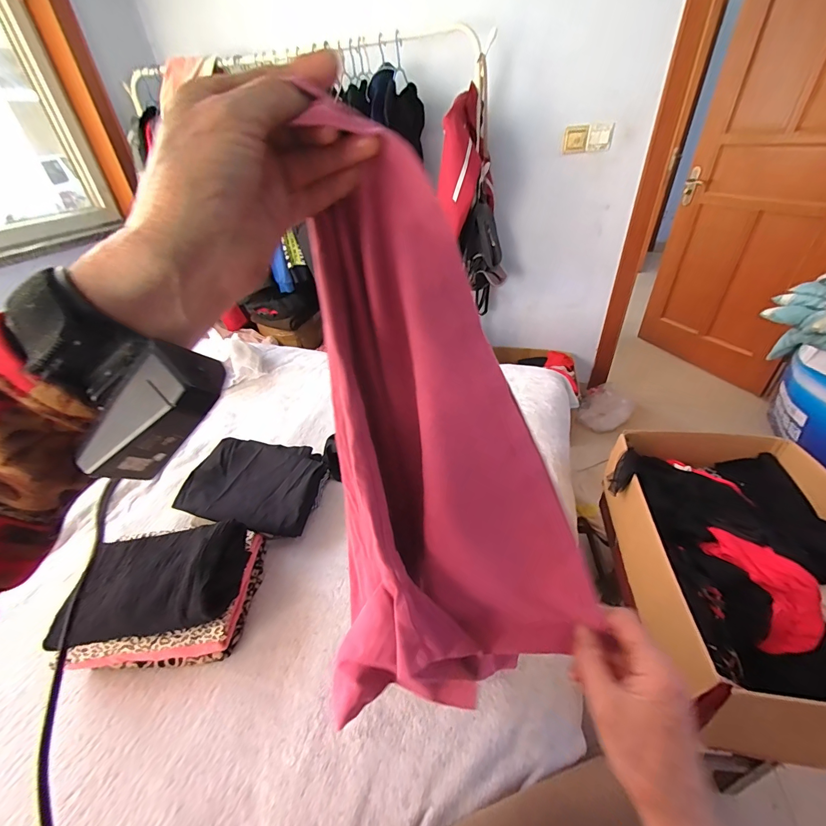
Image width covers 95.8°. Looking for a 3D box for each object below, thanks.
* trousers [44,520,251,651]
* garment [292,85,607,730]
[{"bbox_3d":[-0.409,0.260,0.595,0.247,0.063,0.168,-8,37,-5],"label":"trousers"},{"bbox_3d":[0.005,0.042,0.295,0.191,0.421,0.099,-15,17,-14],"label":"garment"}]

